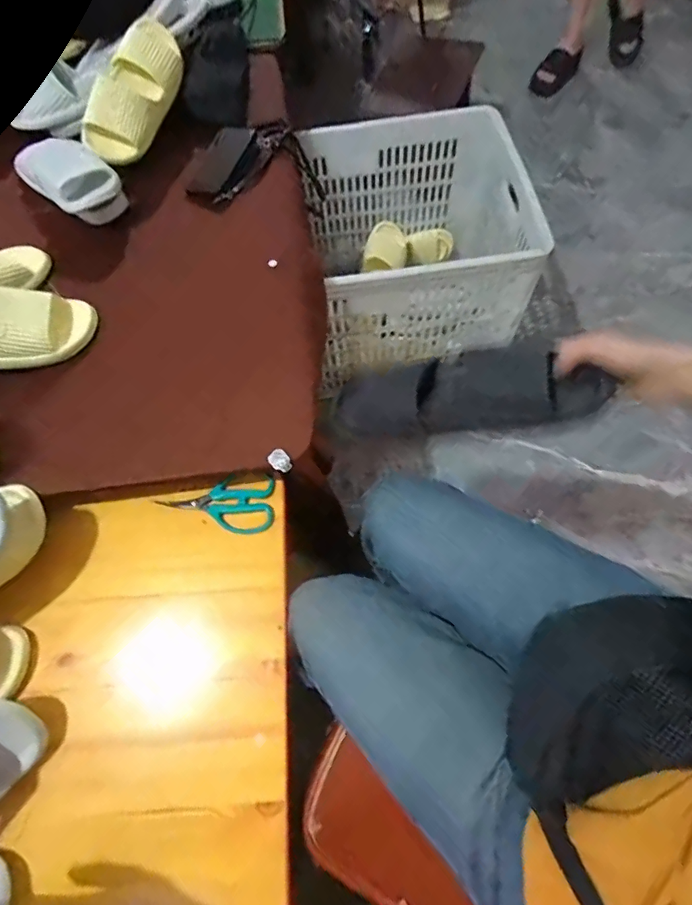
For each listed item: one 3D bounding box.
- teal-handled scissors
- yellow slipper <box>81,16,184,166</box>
[{"bbox_3d":[-0.166,0.066,0.613,0.147,0.008,0.073,5,65,5],"label":"teal-handled scissors"},{"bbox_3d":[-0.374,-0.653,0.839,0.091,0.085,0.281,18,80,11],"label":"yellow slipper"}]

